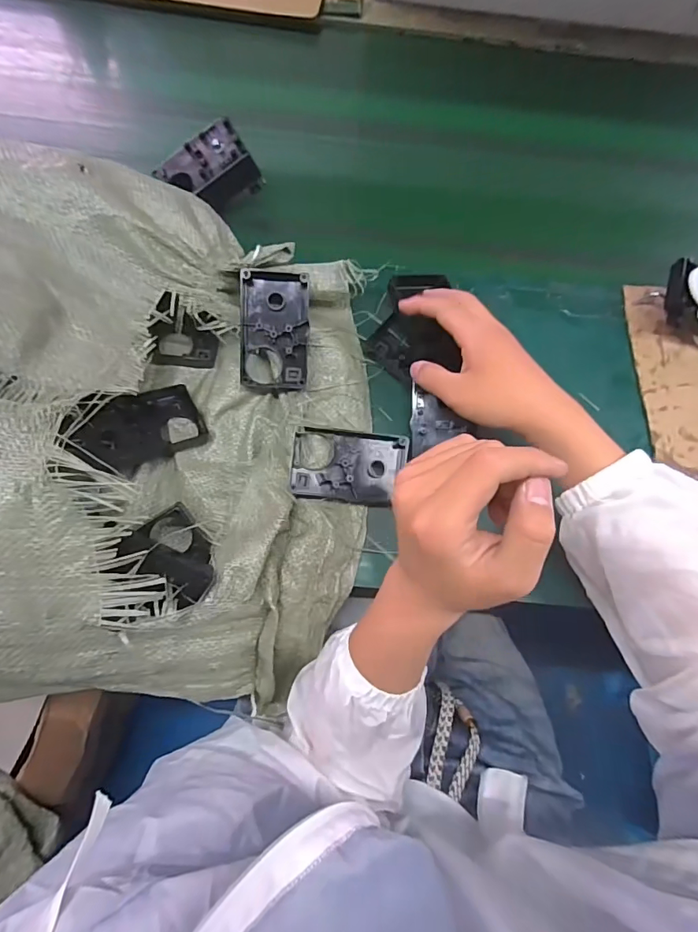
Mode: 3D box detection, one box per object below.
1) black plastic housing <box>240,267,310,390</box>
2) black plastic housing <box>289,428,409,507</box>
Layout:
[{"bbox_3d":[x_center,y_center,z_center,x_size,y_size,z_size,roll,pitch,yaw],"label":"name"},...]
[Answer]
[{"bbox_3d":[-0.068,-0.123,0.421,0.061,0.015,0.102,3,98,-2],"label":"black plastic housing"},{"bbox_3d":[0.000,-0.002,0.401,0.097,0.014,0.063,6,71,-1],"label":"black plastic housing"}]

